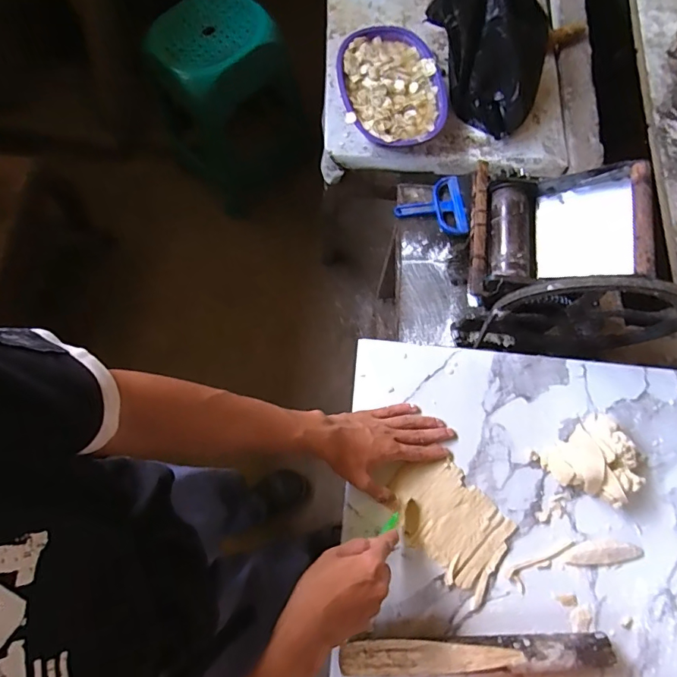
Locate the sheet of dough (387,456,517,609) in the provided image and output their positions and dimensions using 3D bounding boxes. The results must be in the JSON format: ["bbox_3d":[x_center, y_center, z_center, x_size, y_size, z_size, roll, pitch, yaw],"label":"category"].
[{"bbox_3d":[0.140,0.227,0.585,0.106,0.007,0.166,-41,80,-15],"label":"sheet of dough"}]

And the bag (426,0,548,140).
[{"bbox_3d":[0.320,-0.609,0.966,0.164,0.301,0.273,-40,79,-10],"label":"bag"}]

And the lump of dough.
[{"bbox_3d":[0.331,0.160,0.594,0.110,0.043,0.097,-33,78,-9],"label":"lump of dough"}]

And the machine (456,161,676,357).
[{"bbox_3d":[0.348,-0.116,0.762,0.289,0.359,0.246,7,75,1],"label":"machine"}]

